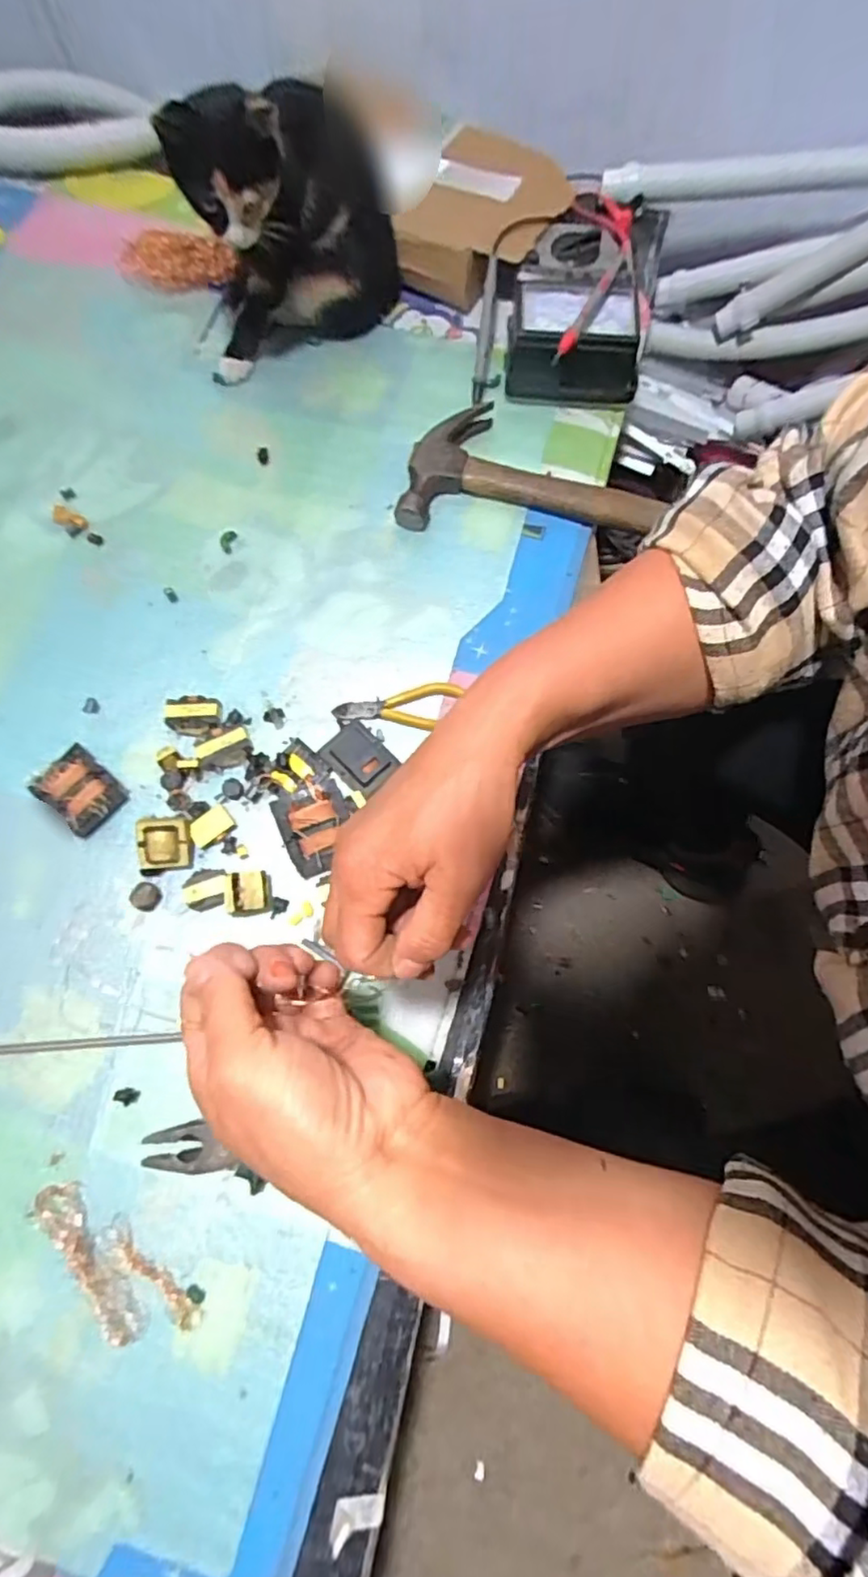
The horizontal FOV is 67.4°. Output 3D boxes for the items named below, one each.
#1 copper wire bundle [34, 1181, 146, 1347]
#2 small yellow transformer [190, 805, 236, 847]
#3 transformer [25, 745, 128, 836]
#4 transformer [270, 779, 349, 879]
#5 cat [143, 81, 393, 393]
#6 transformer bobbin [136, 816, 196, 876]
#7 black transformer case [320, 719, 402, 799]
[{"bbox_3d":[-0.218,0.299,0.411,0.024,0.017,0.105,-40,77,-10],"label":"copper wire bundle"},{"bbox_3d":[-0.166,0.028,0.486,0.030,0.005,0.021,-36,77,-9],"label":"small yellow transformer"},{"bbox_3d":[-0.271,0.000,0.498,0.063,0.016,0.046,42,79,11],"label":"transformer"},{"bbox_3d":[-0.086,0.028,0.482,0.051,0.018,0.061,-22,91,-6],"label":"transformer"},{"bbox_3d":[-0.116,-0.461,0.528,0.164,0.196,0.117,-6,74,-1],"label":"cat"},{"bbox_3d":[-0.199,0.041,0.479,0.039,0.022,0.038,-8,74,-1],"label":"transformer bobbin"},{"bbox_3d":[-0.057,-0.024,0.497,0.040,0.017,0.055,-42,78,-10],"label":"black transformer case"}]

